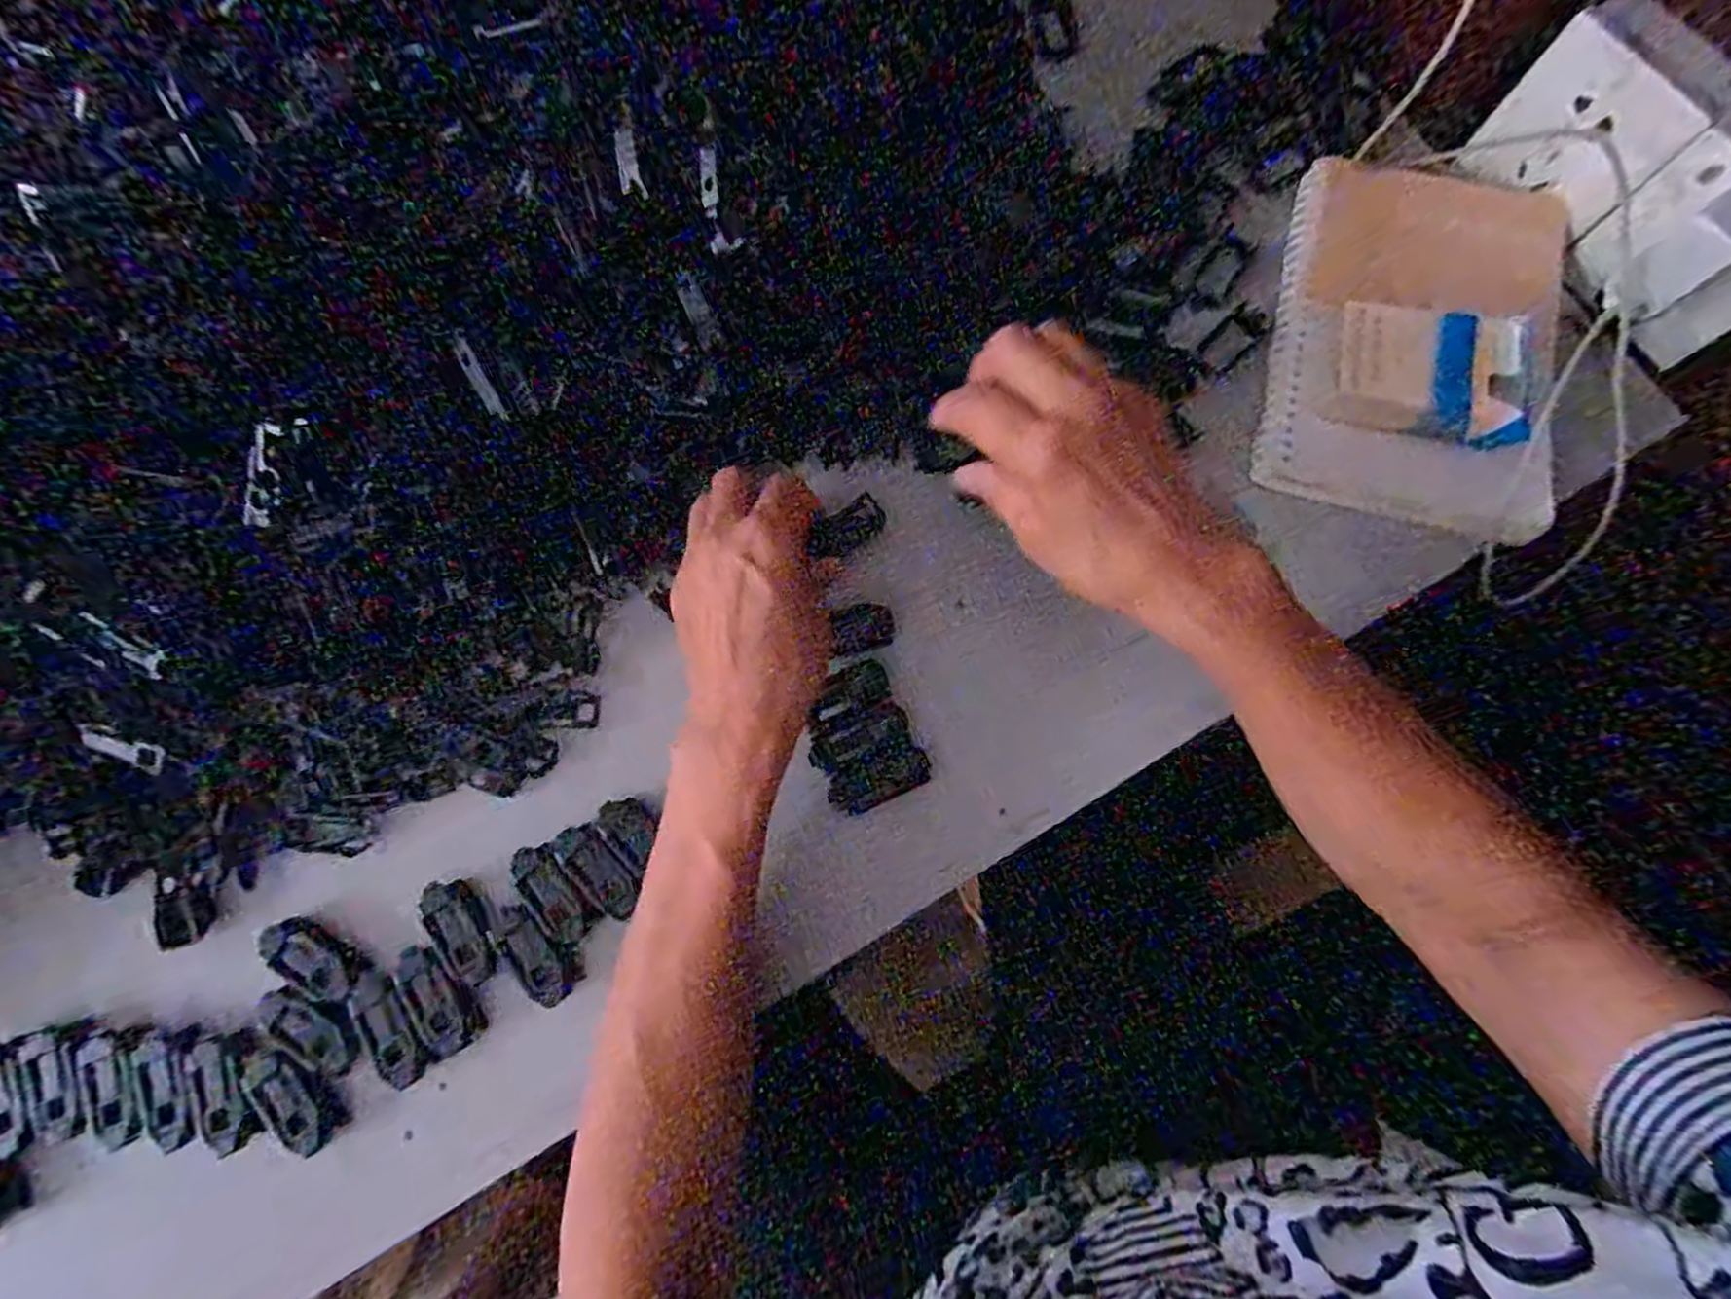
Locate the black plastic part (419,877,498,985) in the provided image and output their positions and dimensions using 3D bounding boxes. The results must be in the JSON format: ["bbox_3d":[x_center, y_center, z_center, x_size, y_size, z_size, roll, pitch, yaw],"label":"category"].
[{"bbox_3d":[-0.187,0.130,0.336,0.023,0.004,0.049,-26,80,-6],"label":"black plastic part"}]

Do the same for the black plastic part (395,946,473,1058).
[{"bbox_3d":[-0.197,0.159,0.332,0.021,0.006,0.050,-32,81,-7],"label":"black plastic part"}]

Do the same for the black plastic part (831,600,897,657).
[{"bbox_3d":[-0.001,-0.012,0.369,0.032,0.006,0.023,-18,79,-4],"label":"black plastic part"}]

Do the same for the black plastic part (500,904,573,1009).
[{"bbox_3d":[-0.155,0.142,0.339,0.020,0.004,0.049,-32,81,-7],"label":"black plastic part"}]

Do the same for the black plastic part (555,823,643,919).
[{"bbox_3d":[-0.126,0.103,0.344,0.021,0.004,0.048,-42,82,-8],"label":"black plastic part"}]

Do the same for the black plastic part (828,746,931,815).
[{"bbox_3d":[0.008,0.065,0.360,0.052,0.006,0.020,-19,79,-17],"label":"black plastic part"}]

